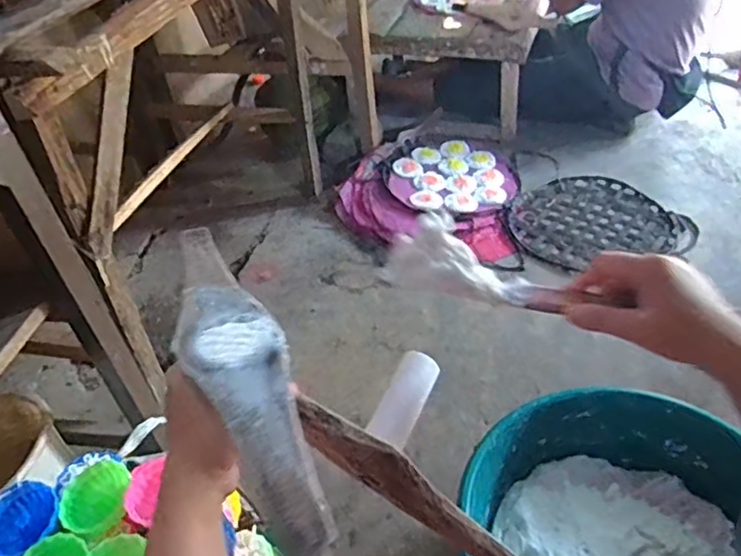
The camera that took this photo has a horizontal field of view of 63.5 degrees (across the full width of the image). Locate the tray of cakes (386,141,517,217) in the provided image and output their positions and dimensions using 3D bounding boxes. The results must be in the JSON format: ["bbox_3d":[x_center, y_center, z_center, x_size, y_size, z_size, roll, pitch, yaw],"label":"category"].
[{"bbox_3d":[0.216,-0.280,1.635,0.357,0.034,0.345,3,42,11],"label":"tray of cakes"}]

